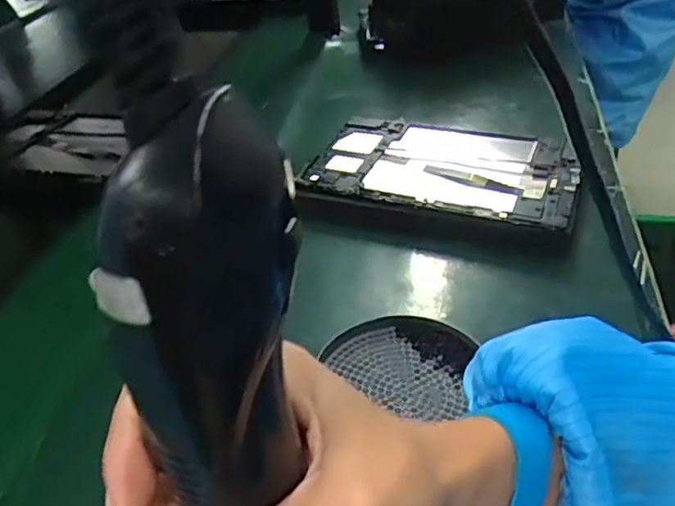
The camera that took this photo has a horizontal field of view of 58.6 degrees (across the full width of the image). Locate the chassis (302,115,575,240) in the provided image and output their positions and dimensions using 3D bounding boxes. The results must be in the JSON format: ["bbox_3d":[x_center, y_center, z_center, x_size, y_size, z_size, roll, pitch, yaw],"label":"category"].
[{"bbox_3d":[0.096,-0.078,0.555,0.236,0.013,0.138,10,44,19],"label":"chassis"}]

